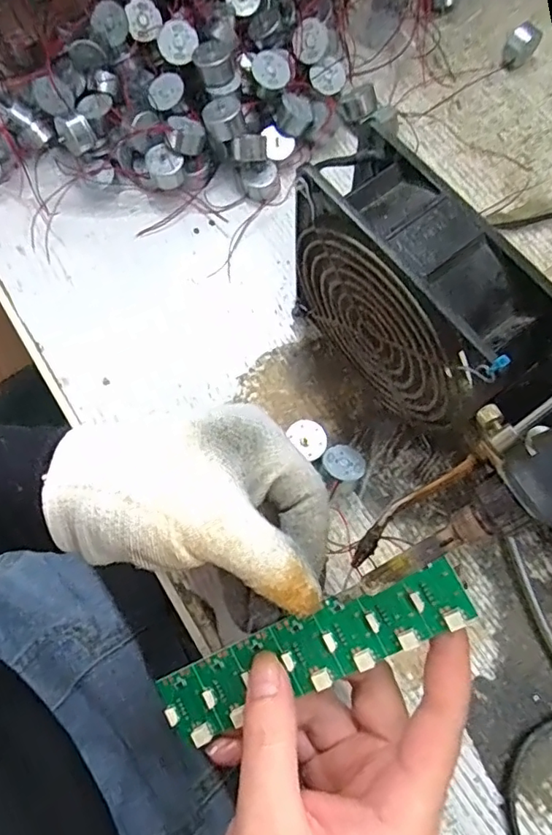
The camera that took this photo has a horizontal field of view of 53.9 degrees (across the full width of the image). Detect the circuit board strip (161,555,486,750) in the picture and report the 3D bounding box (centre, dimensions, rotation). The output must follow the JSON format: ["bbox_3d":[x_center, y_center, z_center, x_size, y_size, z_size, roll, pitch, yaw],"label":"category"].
[{"bbox_3d":[0.013,0.098,0.225,0.136,0.005,0.030,-27,74,11],"label":"circuit board strip"}]

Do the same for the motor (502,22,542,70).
[{"bbox_3d":[0.171,-0.259,0.379,0.025,0.022,0.015,-43,77,-10],"label":"motor"}]

